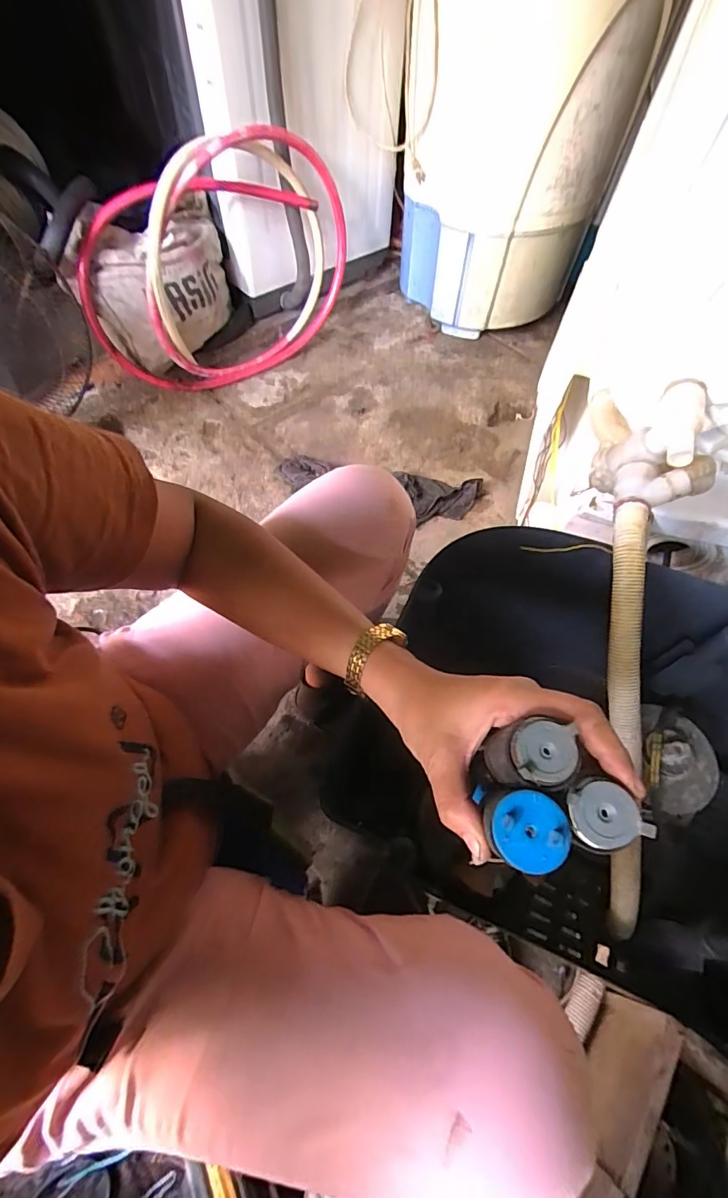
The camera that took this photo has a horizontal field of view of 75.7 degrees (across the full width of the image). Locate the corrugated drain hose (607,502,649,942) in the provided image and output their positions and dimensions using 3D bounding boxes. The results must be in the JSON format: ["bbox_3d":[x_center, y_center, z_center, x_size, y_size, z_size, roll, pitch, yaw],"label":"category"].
[{"bbox_3d":[0.317,0.163,0.569,0.061,0.055,0.549,-4,98,-4],"label":"corrugated drain hose"}]

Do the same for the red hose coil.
[{"bbox_3d":[-0.327,-0.793,1.123,0.685,0.492,0.188,-30,65,-18],"label":"red hose coil"}]

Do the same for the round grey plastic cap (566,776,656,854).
[{"bbox_3d":[0.106,0.097,0.210,0.032,0.009,0.030,1,59,-1],"label":"round grey plastic cap"}]

